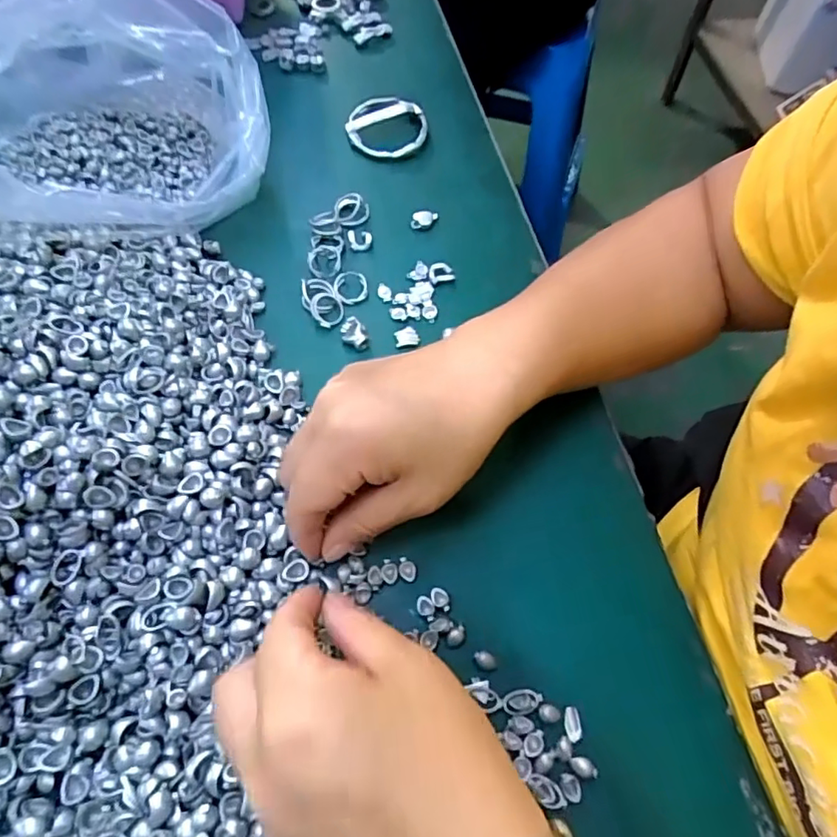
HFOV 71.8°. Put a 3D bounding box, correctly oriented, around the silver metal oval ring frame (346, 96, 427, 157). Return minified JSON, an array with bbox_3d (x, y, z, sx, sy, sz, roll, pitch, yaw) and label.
[{"bbox_3d":[-0.024,-0.217,0.432,0.058,0.016,0.059,-5,61,-4],"label":"silver metal oval ring frame"}]

